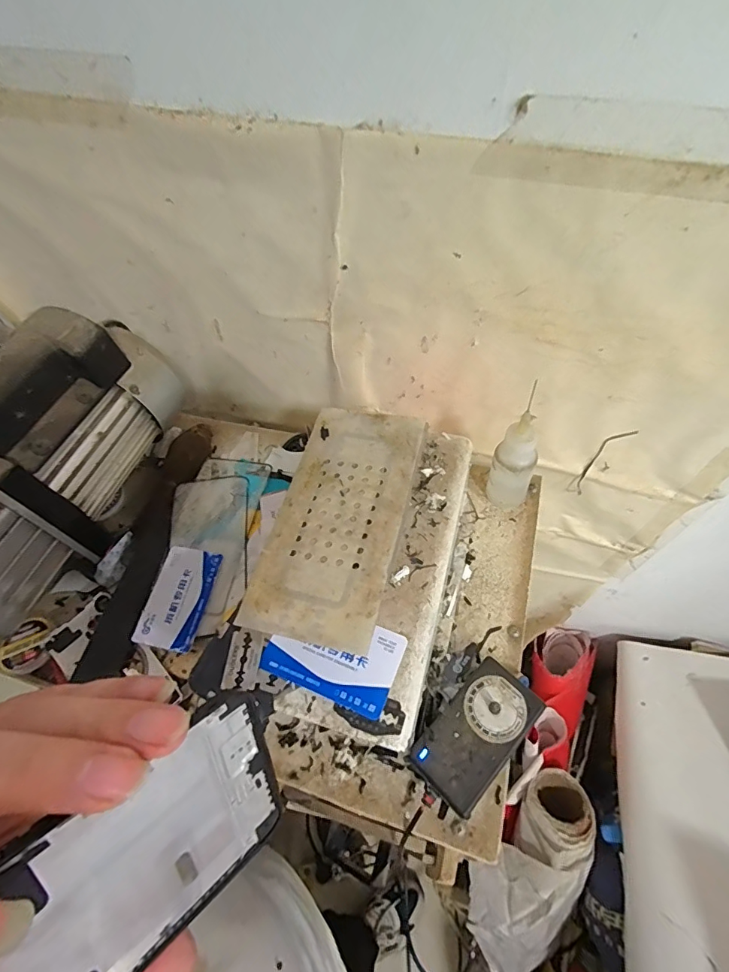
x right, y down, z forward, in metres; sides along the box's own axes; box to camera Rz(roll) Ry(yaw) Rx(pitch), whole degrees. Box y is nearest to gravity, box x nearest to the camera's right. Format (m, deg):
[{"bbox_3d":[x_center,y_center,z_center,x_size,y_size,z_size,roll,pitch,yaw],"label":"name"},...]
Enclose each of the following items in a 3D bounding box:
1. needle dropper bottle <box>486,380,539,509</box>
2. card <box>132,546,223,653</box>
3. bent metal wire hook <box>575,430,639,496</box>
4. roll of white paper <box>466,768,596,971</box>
[{"bbox_3d":[0.124,-0.020,0.369,0.033,0.126,0.026,21,61,18],"label":"needle dropper bottle"},{"bbox_3d":[-0.160,0.096,0.386,0.052,0.005,0.083,8,65,12],"label":"card"},{"bbox_3d":[0.253,-0.023,0.478,0.028,0.109,0.007,-5,56,2],"label":"bent metal wire hook"},{"bbox_3d":[0.251,0.679,0.739,0.146,0.101,0.421,19,102,17],"label":"roll of white paper"}]

